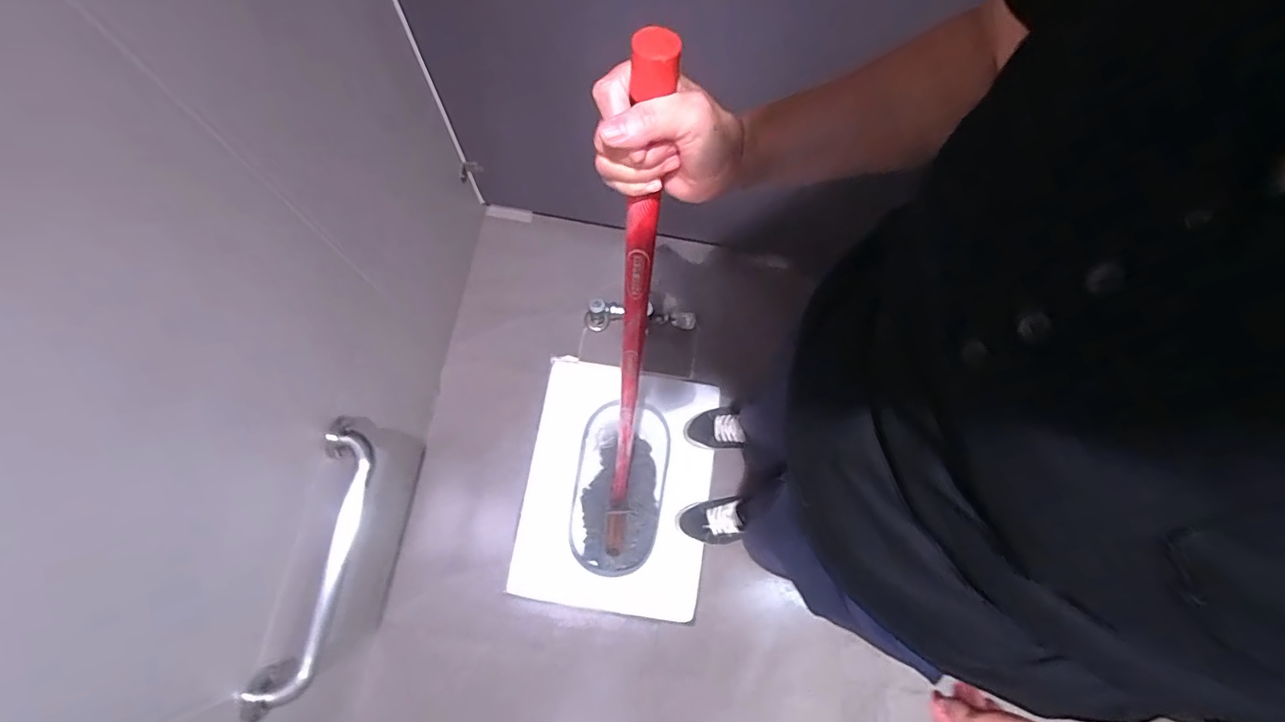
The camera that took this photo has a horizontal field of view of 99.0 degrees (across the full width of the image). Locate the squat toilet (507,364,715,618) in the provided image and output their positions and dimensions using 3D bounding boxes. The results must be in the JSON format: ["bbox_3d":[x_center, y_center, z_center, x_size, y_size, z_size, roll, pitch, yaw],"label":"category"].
[{"bbox_3d":[-0.057,0.304,1.346,0.425,0.131,0.547,9,75,1],"label":"squat toilet"}]

